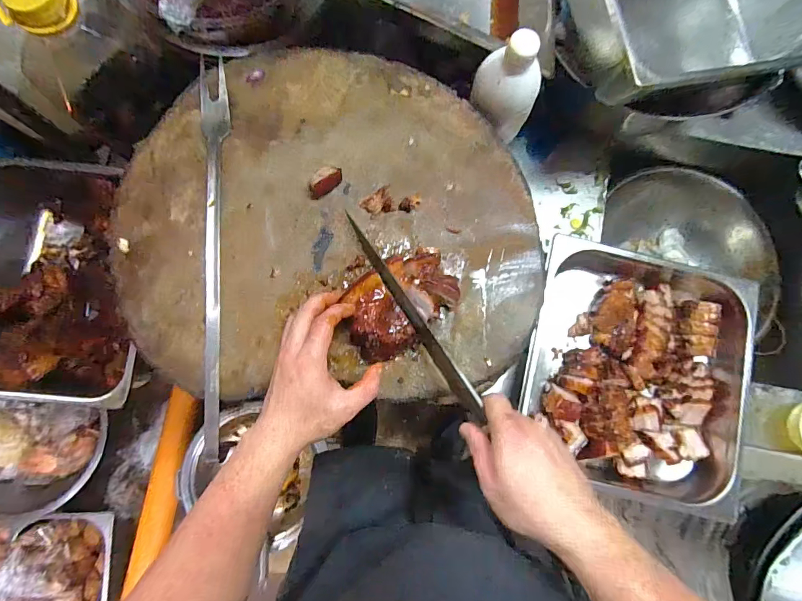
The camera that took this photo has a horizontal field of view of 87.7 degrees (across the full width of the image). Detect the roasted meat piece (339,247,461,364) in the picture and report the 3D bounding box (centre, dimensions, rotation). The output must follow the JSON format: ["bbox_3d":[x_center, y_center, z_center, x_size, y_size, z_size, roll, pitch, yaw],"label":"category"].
[{"bbox_3d":[0.001,0.002,0.444,0.128,0.037,0.086,-34,84,-7],"label":"roasted meat piece"}]

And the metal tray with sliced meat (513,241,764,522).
[{"bbox_3d":[0.348,0.103,0.634,0.310,0.070,0.352,12,81,0],"label":"metal tray with sliced meat"}]

